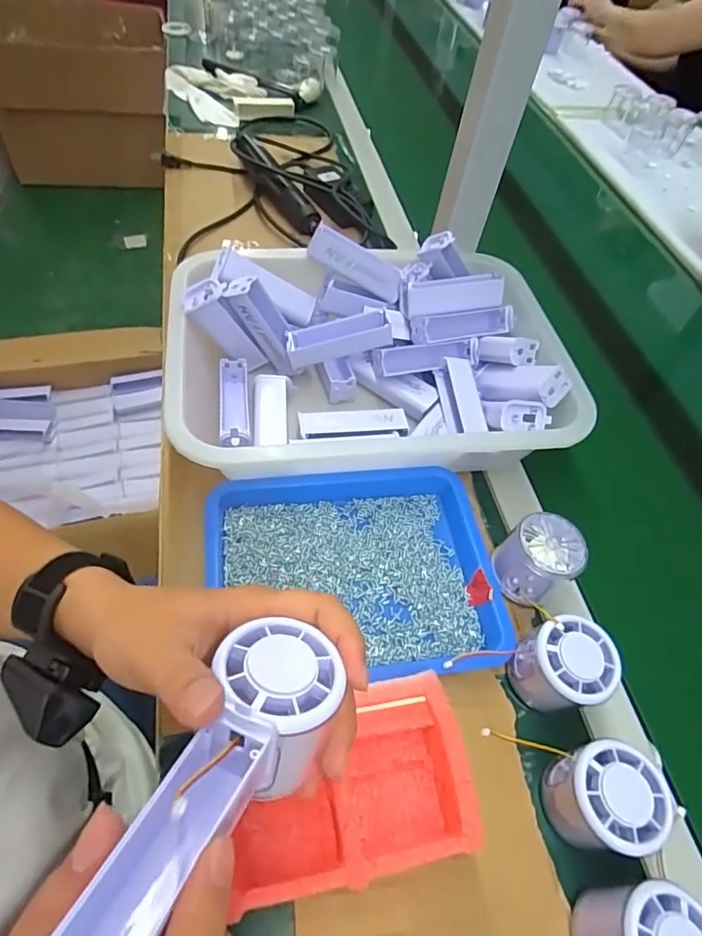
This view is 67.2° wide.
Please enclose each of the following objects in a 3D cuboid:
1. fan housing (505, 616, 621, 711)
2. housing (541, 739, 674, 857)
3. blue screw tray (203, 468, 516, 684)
[{"bbox_3d":[0.151,0.142,0.375,0.058,0.059,0.054,4,54,-5],"label":"fan housing"},{"bbox_3d":[0.158,0.205,0.329,0.059,0.051,0.055,4,54,-5],"label":"housing"},{"bbox_3d":[0.003,0.083,0.420,0.224,0.034,0.171,-2,55,-10],"label":"blue screw tray"}]

